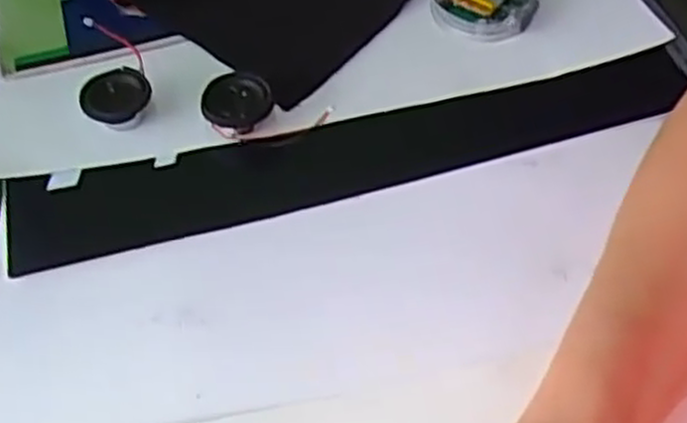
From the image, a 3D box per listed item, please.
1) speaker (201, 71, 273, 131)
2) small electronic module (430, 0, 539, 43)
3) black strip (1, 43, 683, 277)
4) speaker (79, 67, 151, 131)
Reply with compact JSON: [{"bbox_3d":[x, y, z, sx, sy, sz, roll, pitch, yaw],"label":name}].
[{"bbox_3d":[-0.055,-0.054,0.408,0.034,0.020,0.035,-2,55,2],"label":"speaker"},{"bbox_3d":[0.081,-0.120,0.445,0.055,0.016,0.052,22,59,18],"label":"small electronic module"},{"bbox_3d":[0.007,-0.033,0.395,0.344,0.009,0.057,-14,55,-6],"label":"black strip"},{"bbox_3d":[-0.120,-0.059,0.414,0.035,0.017,0.034,-2,55,2],"label":"speaker"}]

